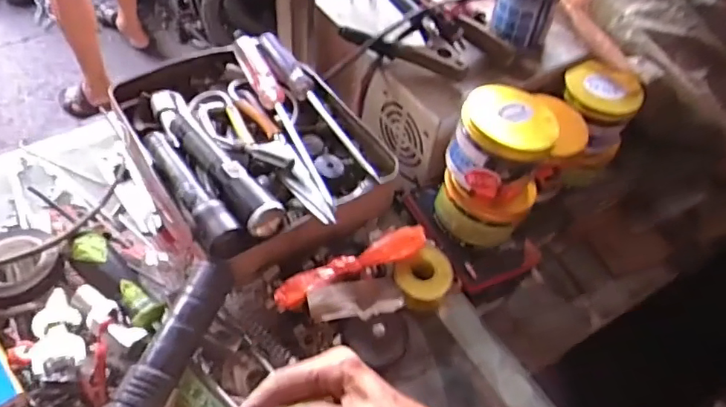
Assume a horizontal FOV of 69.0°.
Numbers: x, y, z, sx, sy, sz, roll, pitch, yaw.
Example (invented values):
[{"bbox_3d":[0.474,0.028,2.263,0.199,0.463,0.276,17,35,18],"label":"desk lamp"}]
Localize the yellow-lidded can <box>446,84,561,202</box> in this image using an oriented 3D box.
[{"bbox_3d":[0.123,-0.054,0.474,0.081,0.064,0.084,19,57,7],"label":"yellow-lidded can"}]

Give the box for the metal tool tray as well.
[{"bbox_3d":[-0.110,-0.066,0.511,0.204,0.056,0.261,-28,63,-22],"label":"metal tool tray"}]

